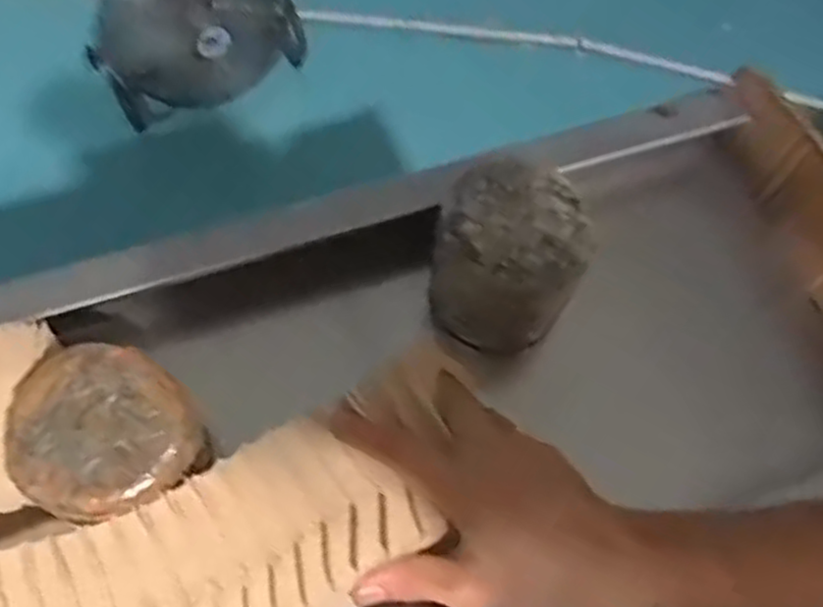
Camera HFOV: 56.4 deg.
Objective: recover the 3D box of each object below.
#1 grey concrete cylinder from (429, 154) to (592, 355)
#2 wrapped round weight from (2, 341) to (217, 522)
[{"bbox_3d":[0.062,-0.028,0.506,0.090,0.096,0.090,16,66,4],"label":"grey concrete cylinder"},{"bbox_3d":[-0.168,0.068,0.416,0.090,0.027,0.093,-33,72,-16],"label":"wrapped round weight"}]

